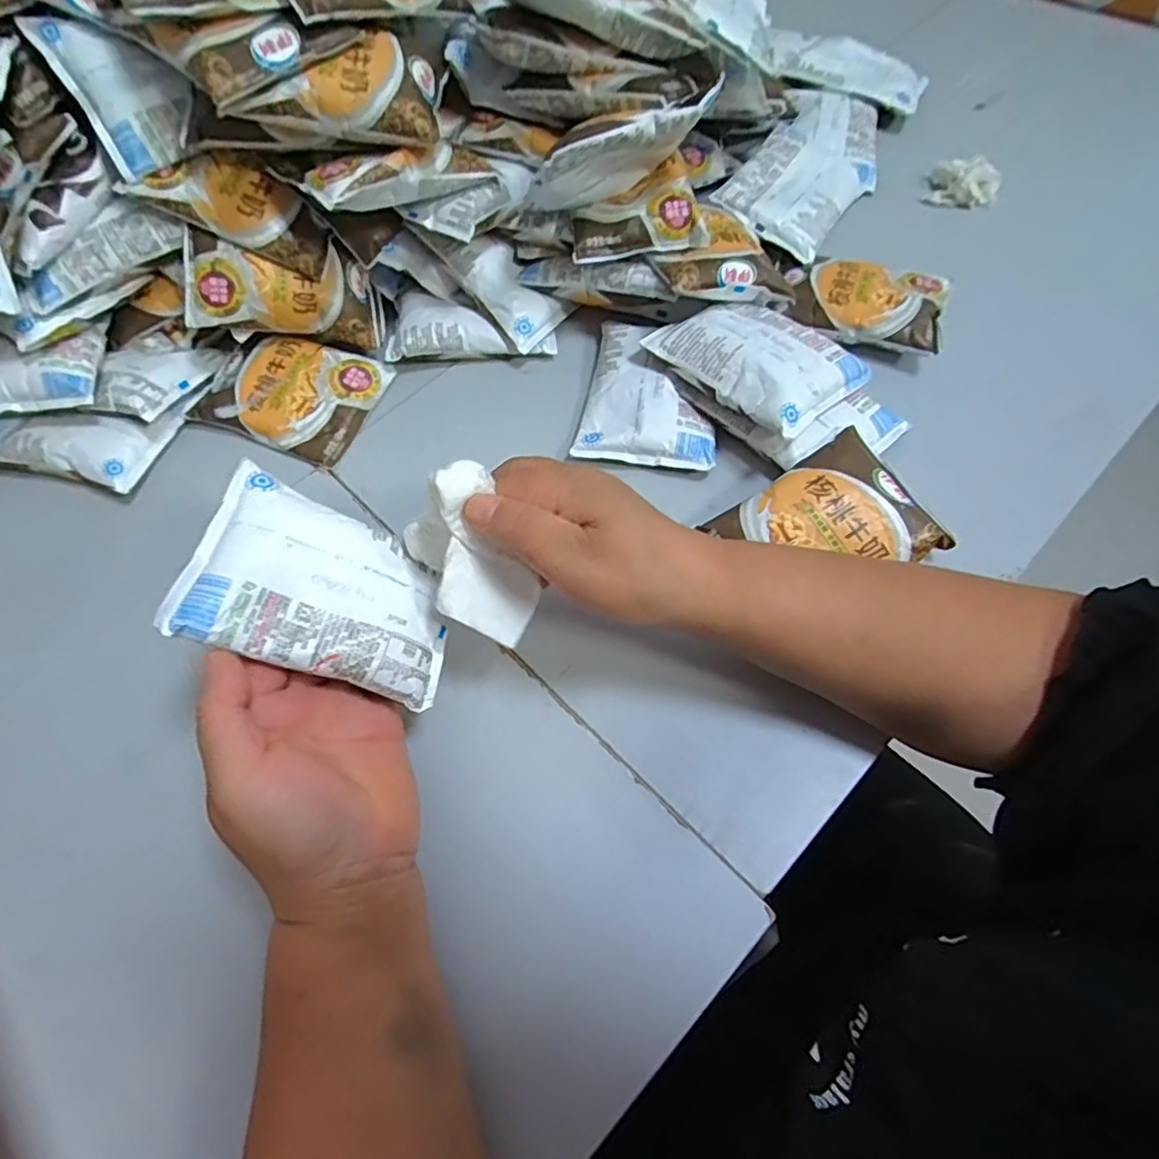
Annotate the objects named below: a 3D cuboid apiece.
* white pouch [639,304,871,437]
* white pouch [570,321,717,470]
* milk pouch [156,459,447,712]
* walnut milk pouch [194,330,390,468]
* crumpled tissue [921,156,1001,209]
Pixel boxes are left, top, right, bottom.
[{"bbox_3d":[0.122,-0.152,0.425,0.087,0.030,0.122,-41,68,-15],"label":"white pouch"},{"bbox_3d":[0.052,-0.135,0.440,0.094,0.022,0.115,9,65,8],"label":"white pouch"},{"bbox_3d":[-0.121,0.005,0.310,0.122,0.013,0.087,23,60,-23],"label":"milk pouch"},{"bbox_3d":[-0.213,-0.142,0.467,0.110,0.025,0.095,20,67,13],"label":"walnut milk pouch"},{"bbox_3d":[0.326,-0.336,0.527,0.055,0.026,0.044,24,68,14],"label":"crumpled tissue"}]

